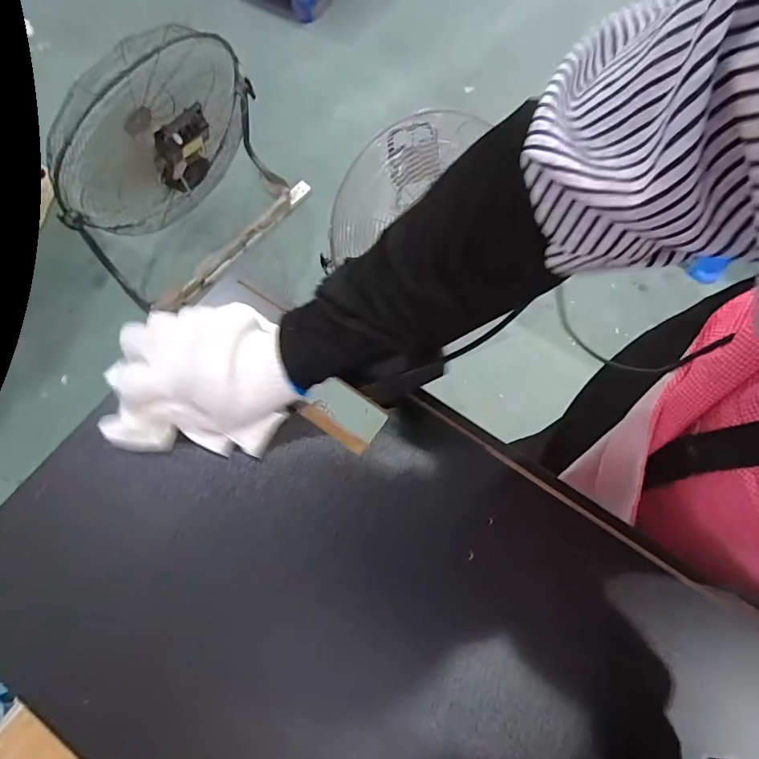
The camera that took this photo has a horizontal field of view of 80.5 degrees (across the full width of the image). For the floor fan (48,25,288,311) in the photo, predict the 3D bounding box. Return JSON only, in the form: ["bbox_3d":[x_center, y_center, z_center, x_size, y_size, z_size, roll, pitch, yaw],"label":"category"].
[{"bbox_3d":[-0.510,-0.517,1.113,0.572,0.537,0.220,-41,75,-15],"label":"floor fan"}]

